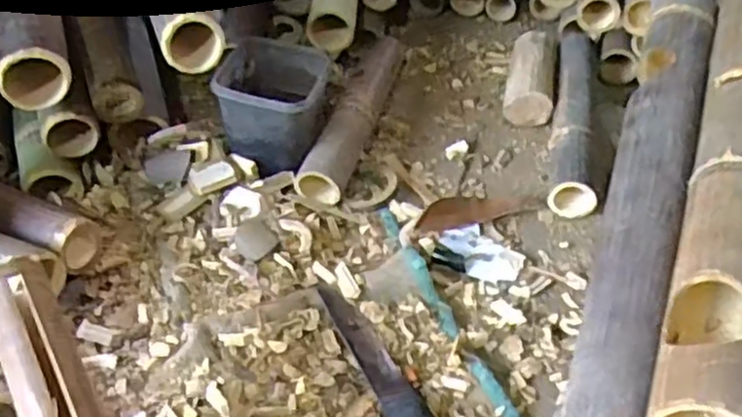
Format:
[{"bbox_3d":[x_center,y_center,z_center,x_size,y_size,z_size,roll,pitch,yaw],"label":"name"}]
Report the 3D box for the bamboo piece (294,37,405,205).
[{"bbox_3d":[-0.019,-0.121,0.888,0.055,0.058,0.301,13,46,11],"label":"bamboo piece"}]

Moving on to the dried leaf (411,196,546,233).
[{"bbox_3d":[0.118,-0.003,0.792,0.154,0.023,0.034,-14,47,-15],"label":"dried leaf"}]

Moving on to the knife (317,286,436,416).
[{"bbox_3d":[0.022,0.159,0.637,0.040,0.022,0.260,-18,49,-19],"label":"knife"}]

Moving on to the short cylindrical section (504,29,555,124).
[{"bbox_3d":[0.213,-0.173,0.952,0.062,0.062,0.154,11,46,9],"label":"short cylindrical section"}]

